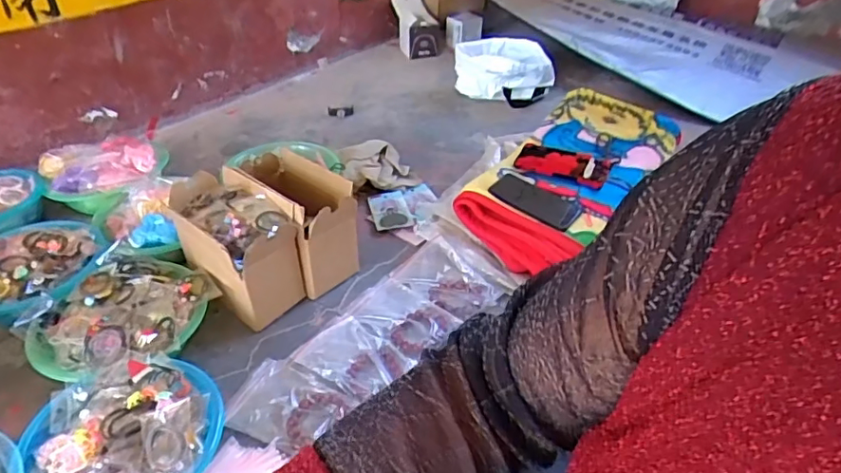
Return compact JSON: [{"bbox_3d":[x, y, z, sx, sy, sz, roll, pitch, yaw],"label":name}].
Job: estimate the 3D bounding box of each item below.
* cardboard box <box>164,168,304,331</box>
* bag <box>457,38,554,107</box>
[{"bbox_3d":[-0.300,0.014,0.906,0.211,0.166,0.128,28,45,31],"label":"cardboard box"},{"bbox_3d":[0.230,-0.465,1.560,0.259,0.132,0.224,0,37,0],"label":"bag"}]

